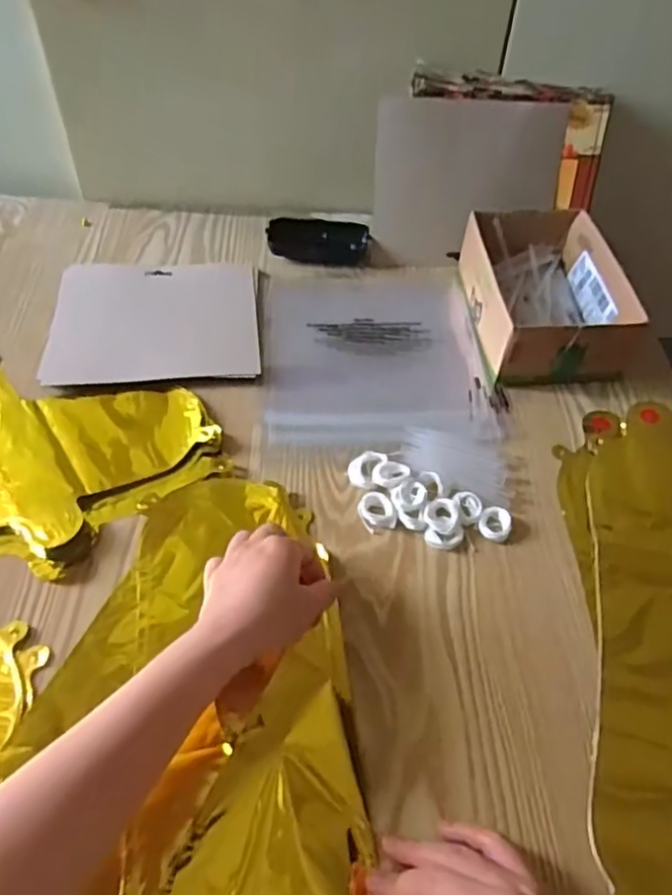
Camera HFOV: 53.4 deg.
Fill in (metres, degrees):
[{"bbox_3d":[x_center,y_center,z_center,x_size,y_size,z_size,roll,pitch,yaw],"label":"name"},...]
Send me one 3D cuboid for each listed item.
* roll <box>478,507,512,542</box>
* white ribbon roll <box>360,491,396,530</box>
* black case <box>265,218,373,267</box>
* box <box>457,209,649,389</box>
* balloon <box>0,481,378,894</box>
[{"bbox_3d":[0.122,0.059,0.513,0.024,0.010,0.027,21,53,14],"label":"roll"},{"bbox_3d":[0.032,0.049,0.517,0.025,0.008,0.033,-14,53,-14],"label":"white ribbon roll"},{"bbox_3d":[-0.019,-0.228,0.732,0.106,0.029,0.040,5,51,1],"label":"black case"},{"bbox_3d":[0.207,-0.157,0.669,0.142,0.067,0.210,-1,51,-3],"label":"box"},{"bbox_3d":[-0.090,0.187,0.404,0.203,0.018,0.397,-4,51,-3],"label":"balloon"}]

